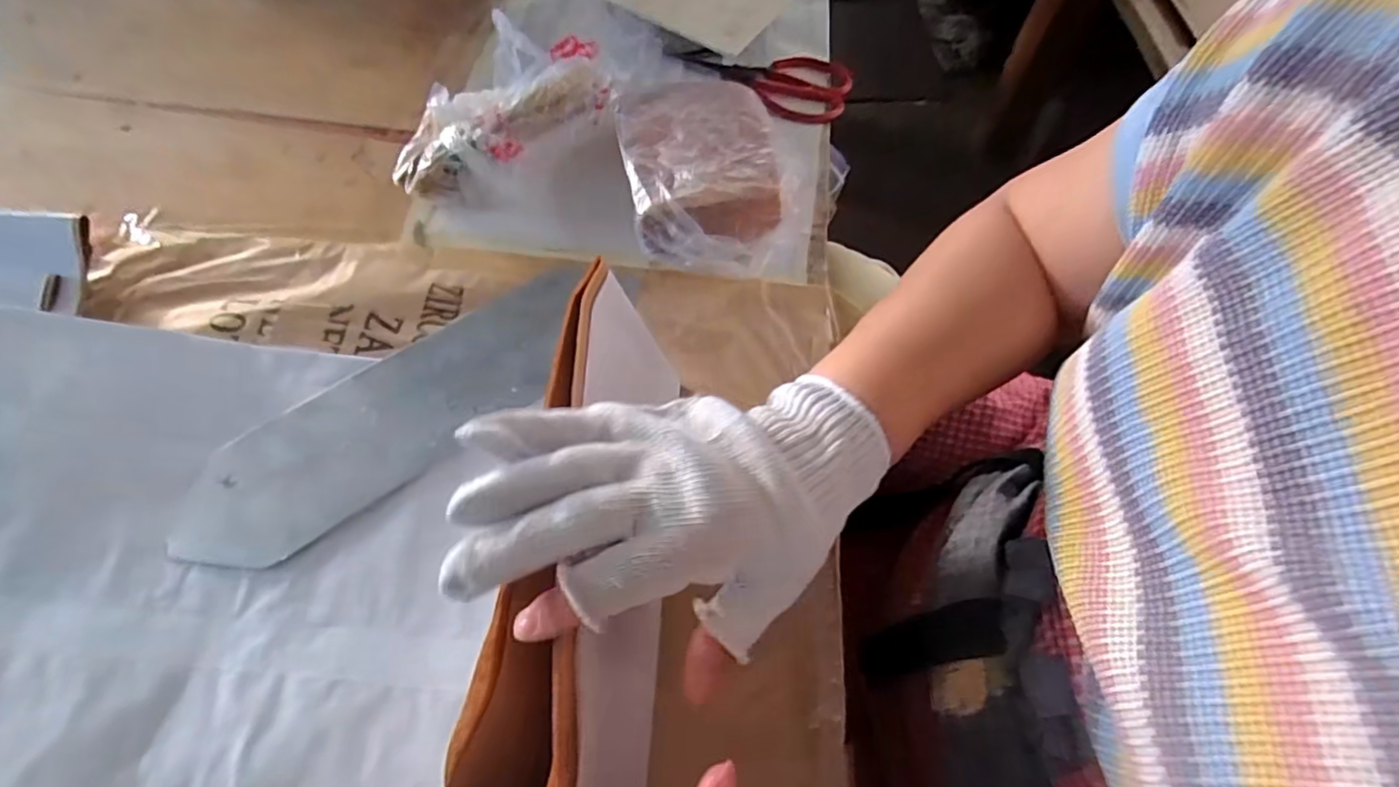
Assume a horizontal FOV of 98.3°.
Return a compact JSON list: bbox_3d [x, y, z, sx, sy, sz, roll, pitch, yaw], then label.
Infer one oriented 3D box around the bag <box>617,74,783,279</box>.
[{"bbox_3d":[-0.001,-0.186,0.508,0.124,0.064,0.174,-5,59,-6],"label":"bag"}]

